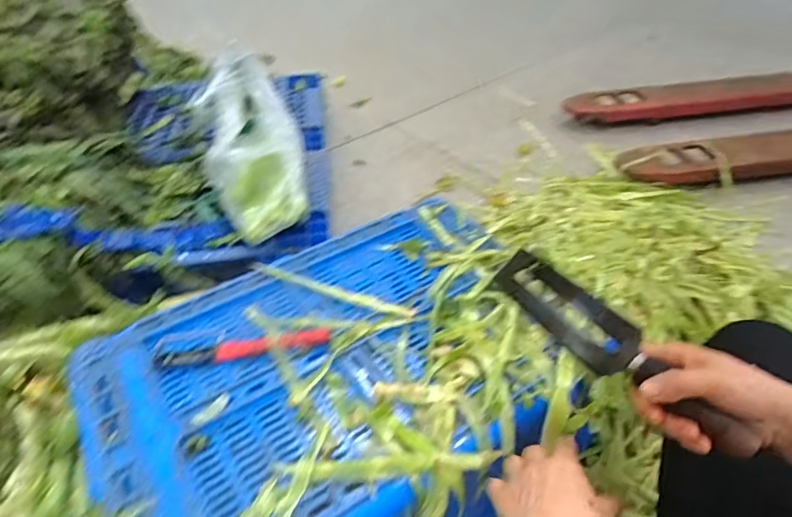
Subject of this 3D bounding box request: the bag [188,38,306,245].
[{"bbox_3d":[-0.335,-0.272,1.157,0.219,0.154,0.503,-13,60,-11],"label":"bag"}]

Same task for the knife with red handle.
[{"bbox_3d":[-0.187,0.109,0.615,0.208,0.010,0.026,-8,42,-6],"label":"knife with red handle"}]

